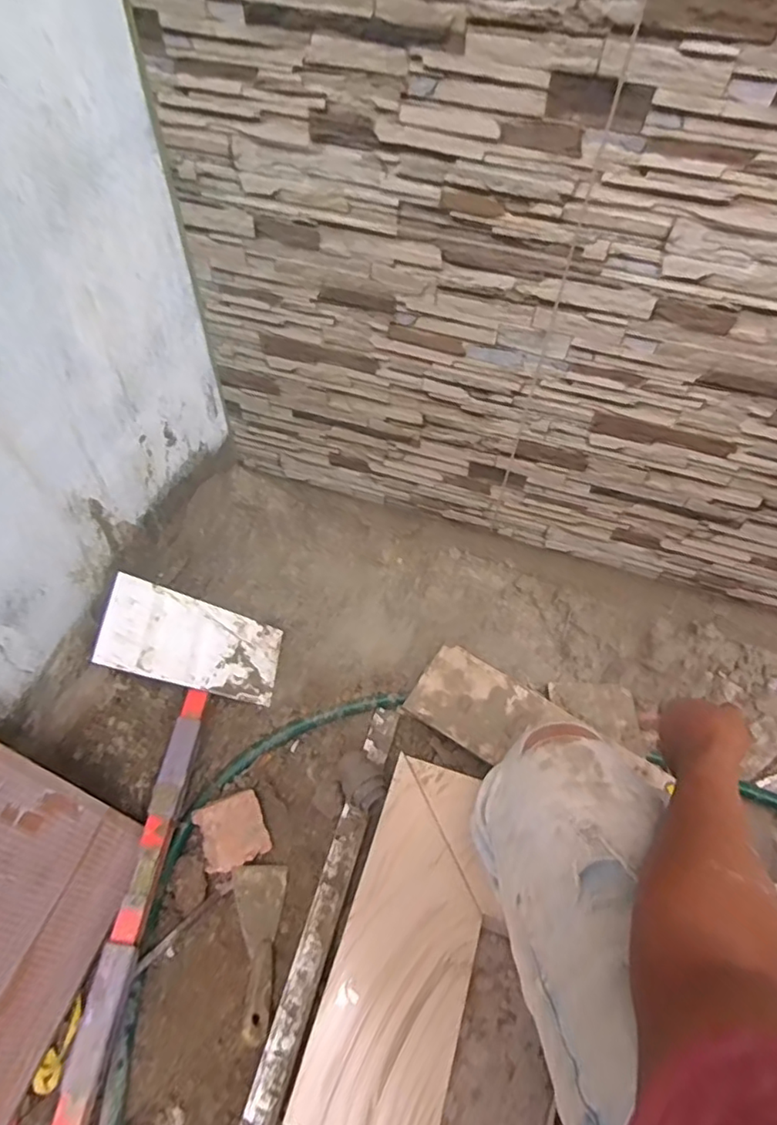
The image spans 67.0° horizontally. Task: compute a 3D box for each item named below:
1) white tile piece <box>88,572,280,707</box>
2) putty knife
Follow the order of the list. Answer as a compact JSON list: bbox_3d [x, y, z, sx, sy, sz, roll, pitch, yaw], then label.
[{"bbox_3d":[-0.243,0.105,0.756,0.009,0.245,0.110,-18,56,40],"label":"white tile piece"},{"bbox_3d":[-0.142,0.421,0.645,0.059,0.028,0.162,-5,55,-7],"label":"putty knife"}]

